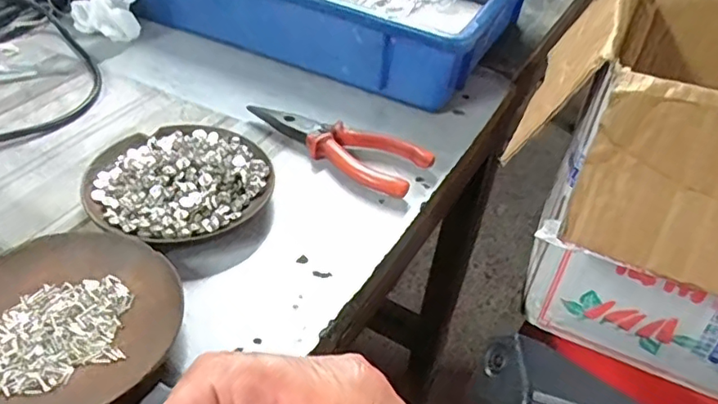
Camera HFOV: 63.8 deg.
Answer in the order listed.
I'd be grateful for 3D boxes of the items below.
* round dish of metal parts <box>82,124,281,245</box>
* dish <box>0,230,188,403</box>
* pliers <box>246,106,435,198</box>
[{"bbox_3d":[-0.114,-0.015,0.367,0.110,0.024,0.107,4,39,-3],"label":"round dish of metal parts"},{"bbox_3d":[-0.145,0.060,0.279,0.110,0.018,0.113,4,39,-3],"label":"dish"},{"bbox_3d":[-0.018,-0.044,0.426,0.140,0.017,0.050,26,43,22],"label":"pliers"}]

